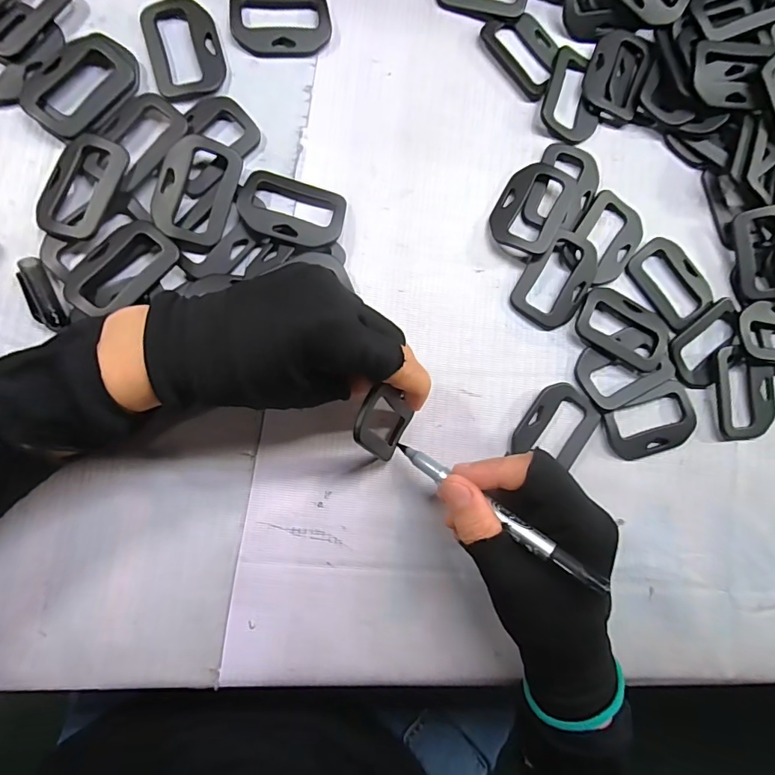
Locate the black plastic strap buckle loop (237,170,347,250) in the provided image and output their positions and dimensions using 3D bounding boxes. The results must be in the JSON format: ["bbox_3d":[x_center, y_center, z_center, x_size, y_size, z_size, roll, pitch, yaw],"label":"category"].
[{"bbox_3d":[-0.057,-0.106,0.276,0.061,0.012,0.043,14,83,-5],"label":"black plastic strap buckle loop"}]

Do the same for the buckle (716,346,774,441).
[{"bbox_3d":[0.234,0.004,0.301,0.043,0.010,0.059,1,84,-7],"label":"buckle"}]

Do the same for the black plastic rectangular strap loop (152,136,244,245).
[{"bbox_3d":[-0.111,-0.116,0.269,0.042,0.008,0.063,15,83,-5],"label":"black plastic rectangular strap loop"}]

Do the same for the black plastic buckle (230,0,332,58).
[{"bbox_3d":[-0.067,-0.231,0.292,0.060,0.006,0.047,-7,85,-7],"label":"black plastic buckle"}]

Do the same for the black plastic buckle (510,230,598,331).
[{"bbox_3d":[0.108,-0.069,0.295,0.042,0.010,0.064,30,82,-3],"label":"black plastic buckle"}]

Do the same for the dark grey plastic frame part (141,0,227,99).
[{"bbox_3d":[-0.123,-0.206,0.280,0.043,0.004,0.061,-18,87,-8],"label":"dark grey plastic frame part"}]

